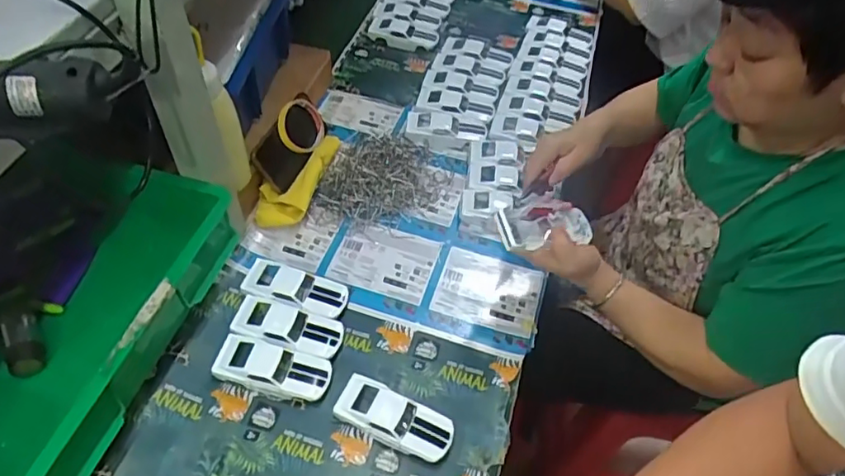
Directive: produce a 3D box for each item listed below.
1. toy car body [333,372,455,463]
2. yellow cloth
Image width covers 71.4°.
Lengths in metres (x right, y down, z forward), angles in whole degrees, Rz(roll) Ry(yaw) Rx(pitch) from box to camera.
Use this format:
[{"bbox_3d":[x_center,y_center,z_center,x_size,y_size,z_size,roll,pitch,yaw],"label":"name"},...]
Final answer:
[{"bbox_3d":[-0.031,0.198,0.649,0.131,0.026,0.054,21,53,13],"label":"toy car body"},{"bbox_3d":[-0.180,-0.091,0.854,0.074,0.044,0.191,14,52,8],"label":"yellow cloth"}]

